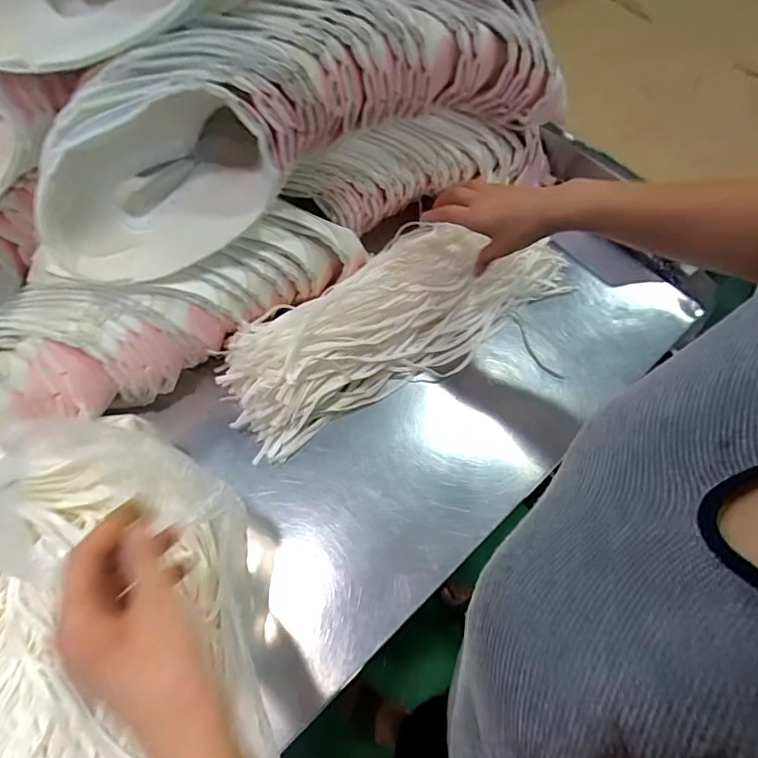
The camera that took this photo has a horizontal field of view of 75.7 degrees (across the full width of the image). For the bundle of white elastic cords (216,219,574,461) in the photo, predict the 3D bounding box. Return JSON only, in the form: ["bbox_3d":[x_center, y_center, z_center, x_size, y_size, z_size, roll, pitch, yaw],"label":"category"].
[{"bbox_3d":[0.023,-0.090,0.620,0.462,0.085,0.171,-28,67,-20],"label":"bundle of white elastic cords"}]

